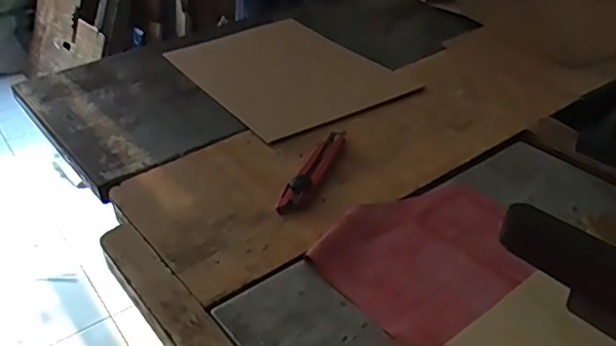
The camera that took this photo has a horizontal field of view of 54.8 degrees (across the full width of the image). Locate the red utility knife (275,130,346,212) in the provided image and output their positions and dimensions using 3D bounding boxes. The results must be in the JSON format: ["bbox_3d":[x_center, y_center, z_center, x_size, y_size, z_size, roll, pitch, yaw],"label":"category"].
[{"bbox_3d":[0.008,-0.006,0.630,0.028,0.009,0.156,11,36,19],"label":"red utility knife"}]

